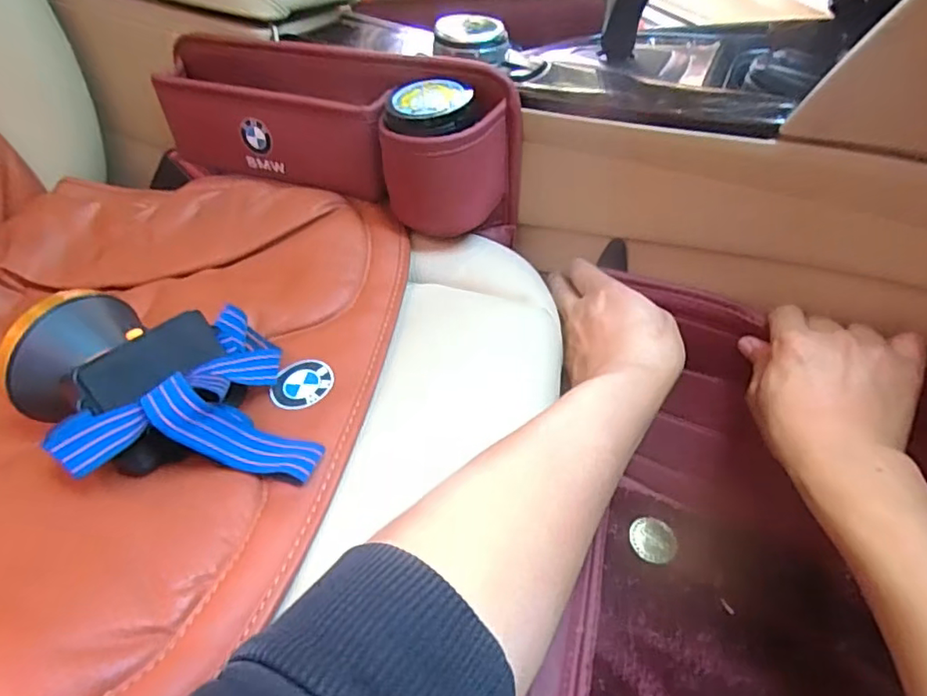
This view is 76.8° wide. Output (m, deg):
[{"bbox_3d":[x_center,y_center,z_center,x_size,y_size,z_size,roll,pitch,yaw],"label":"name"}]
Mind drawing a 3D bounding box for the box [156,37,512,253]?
[{"bbox_3d":[-0.108,-0.175,0.471,0.306,0.125,0.084,20,46,16],"label":"box"}]

